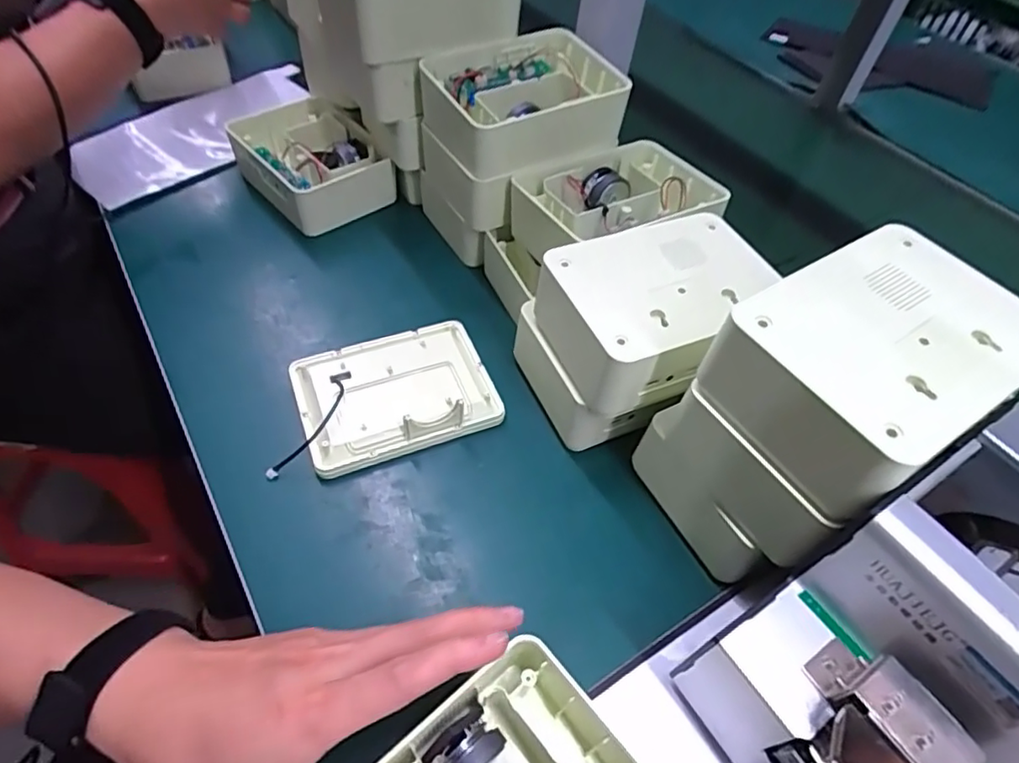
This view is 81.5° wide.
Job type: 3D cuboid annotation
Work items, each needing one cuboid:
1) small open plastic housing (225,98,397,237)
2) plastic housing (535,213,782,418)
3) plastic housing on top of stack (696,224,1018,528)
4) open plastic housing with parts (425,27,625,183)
[{"bbox_3d":[-0.193,-0.212,0.571,0.109,0.056,0.149,-25,58,-23],"label":"small open plastic housing"},{"bbox_3d":[0.098,-0.049,0.391,0.138,0.053,0.104,-19,56,-19],"label":"plastic housing"},{"bbox_3d":[0.184,-0.009,0.299,0.141,0.056,0.100,-25,58,-23],"label":"plastic housing on top of stack"},{"bbox_3d":[0.008,-0.228,0.479,0.145,0.053,0.116,-16,54,-17],"label":"open plastic housing with parts"}]

